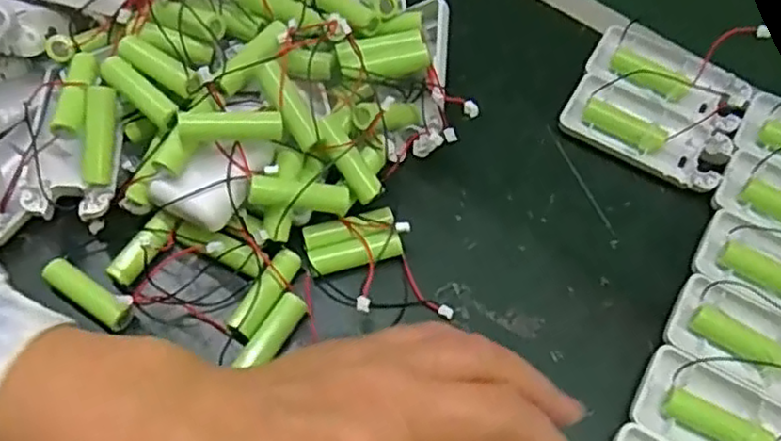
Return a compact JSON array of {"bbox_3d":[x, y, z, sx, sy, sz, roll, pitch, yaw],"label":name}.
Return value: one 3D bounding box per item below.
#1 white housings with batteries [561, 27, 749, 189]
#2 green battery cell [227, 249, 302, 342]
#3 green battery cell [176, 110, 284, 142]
[{"bbox_3d":[0.161,-0.069,0.413,0.095,0.019,0.088,29,64,12],"label":"white housings with batteries"},{"bbox_3d":[-0.062,0.036,0.342,0.015,0.011,0.050,26,63,11],"label":"green battery cell"},{"bbox_3d":[-0.079,-0.046,0.336,0.049,0.015,0.012,-4,62,-5],"label":"green battery cell"}]

